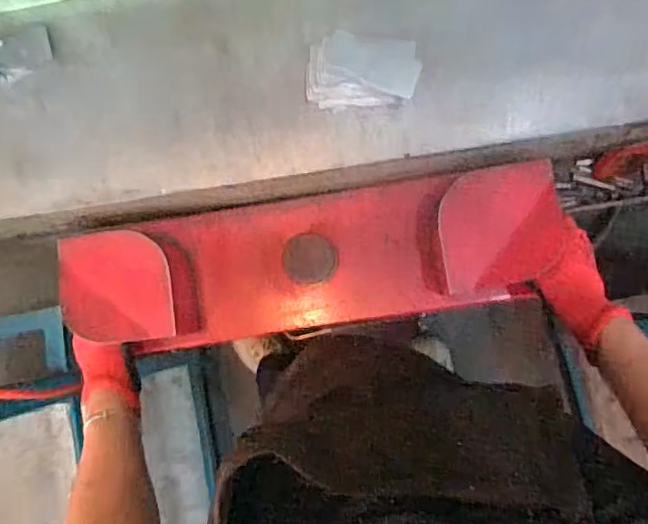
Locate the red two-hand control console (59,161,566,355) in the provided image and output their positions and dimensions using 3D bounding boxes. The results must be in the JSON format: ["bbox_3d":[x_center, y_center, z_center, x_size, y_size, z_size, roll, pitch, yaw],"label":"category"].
[{"bbox_3d":[-0.019,-0.001,0.635,0.499,0.105,0.147,-8,85,4],"label":"red two-hand control console"}]

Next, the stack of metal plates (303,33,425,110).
[{"bbox_3d":[0.037,-0.181,0.563,0.107,0.051,0.061,4,86,6],"label":"stack of metal plates"}]

